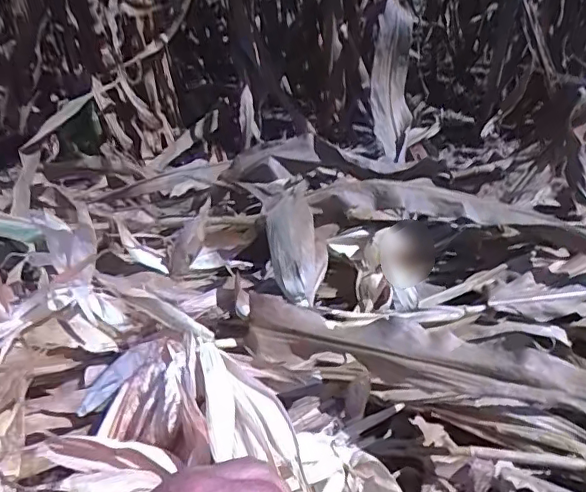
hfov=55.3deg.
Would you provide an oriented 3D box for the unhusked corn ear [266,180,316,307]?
[{"bbox_3d":[-0.002,0.000,0.868,0.073,0.186,0.070,-5,-2,1],"label":"unhusked corn ear"}]

